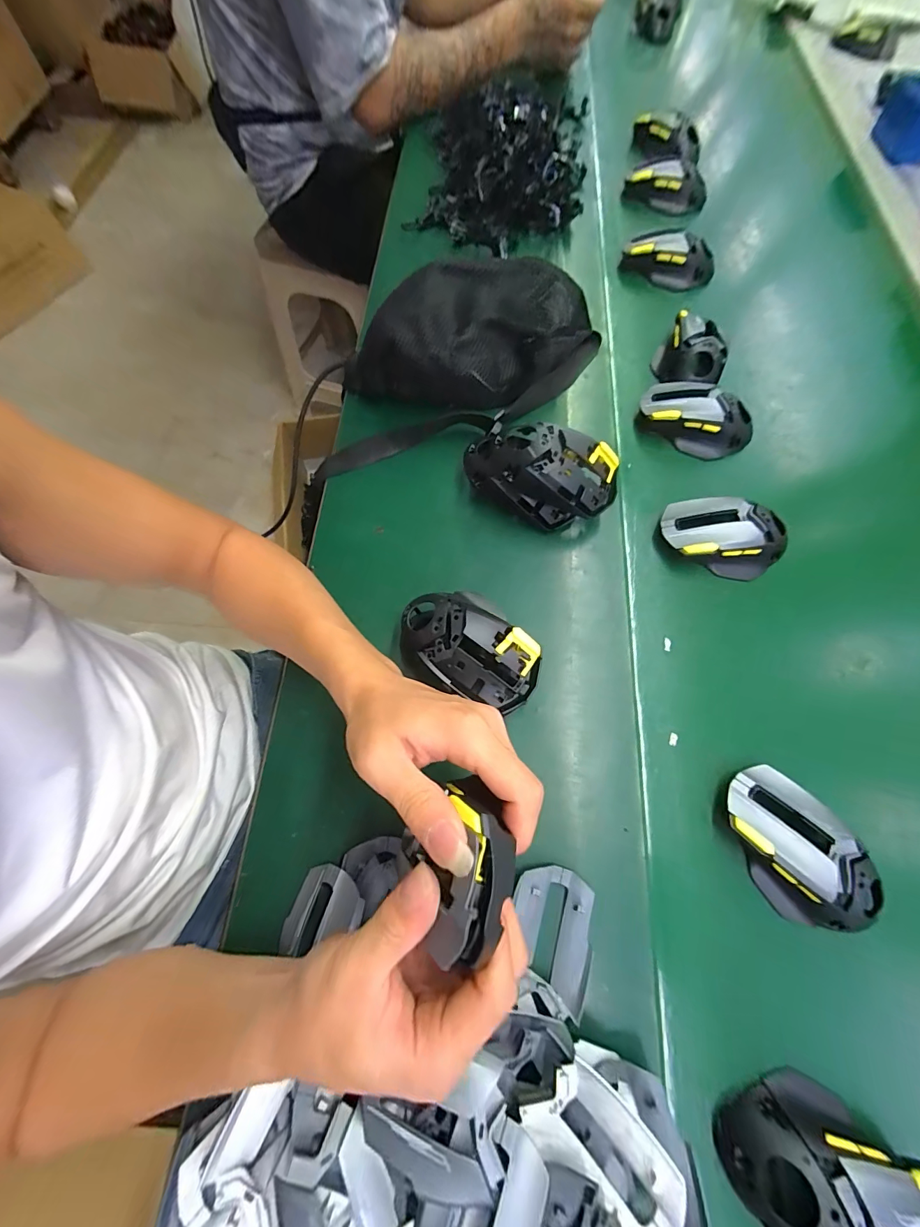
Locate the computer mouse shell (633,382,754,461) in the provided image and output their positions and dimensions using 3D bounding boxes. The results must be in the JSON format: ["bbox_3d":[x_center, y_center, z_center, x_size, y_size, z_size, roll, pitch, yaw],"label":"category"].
[{"bbox_3d":[0.251,-0.209,0.428,0.117,0.040,0.069,30,72,12],"label":"computer mouse shell"}]

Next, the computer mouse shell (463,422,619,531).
[{"bbox_3d":[0.072,-0.129,0.377,0.141,0.071,0.073,15,70,7],"label":"computer mouse shell"}]

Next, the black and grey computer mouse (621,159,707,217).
[{"bbox_3d":[0.293,-0.608,0.580,0.117,0.045,0.047,27,72,10],"label":"black and grey computer mouse"}]

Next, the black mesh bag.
[{"bbox_3d":[-0.004,-0.265,0.425,0.334,0.092,0.152,-13,69,-4],"label":"black mesh bag"}]

